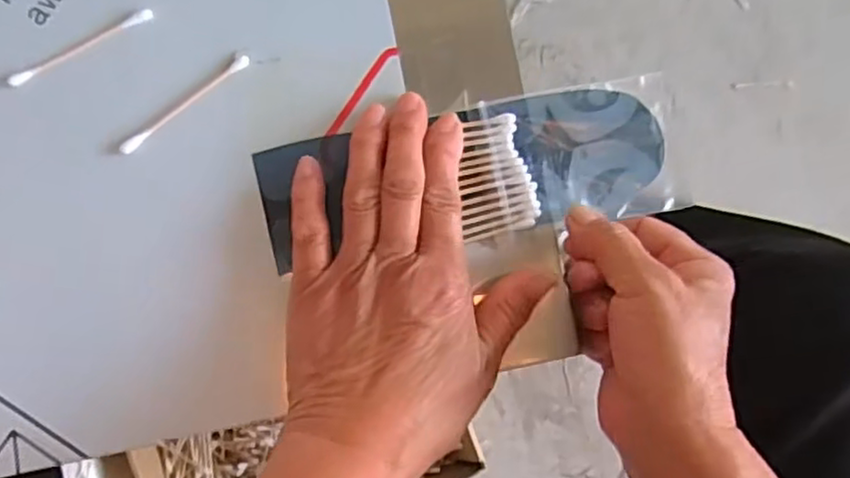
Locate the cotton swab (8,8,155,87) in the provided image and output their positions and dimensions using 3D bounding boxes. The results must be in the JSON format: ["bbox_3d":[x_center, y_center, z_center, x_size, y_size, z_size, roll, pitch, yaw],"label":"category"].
[{"bbox_3d":[-0.160,-0.090,0.326,0.072,0.004,0.007,-29,89,-6],"label":"cotton swab"}]

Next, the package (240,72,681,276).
[{"bbox_3d":[0.024,-0.034,0.334,0.201,0.013,0.068,-8,87,-5],"label":"package"}]

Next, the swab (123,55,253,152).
[{"bbox_3d":[-0.112,-0.063,0.326,0.072,0.004,0.006,-39,90,-6],"label":"swab"}]

